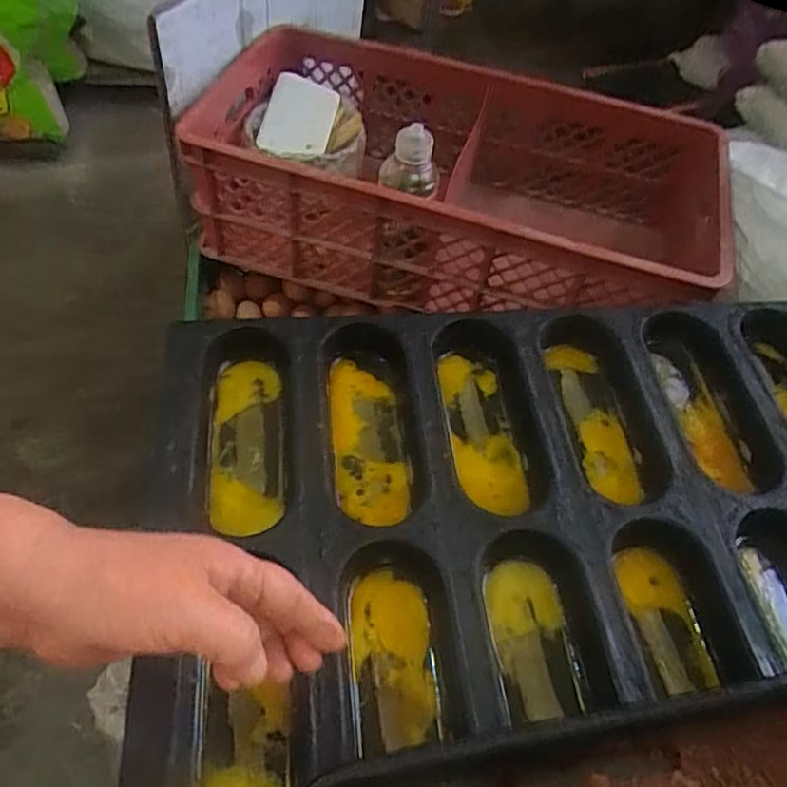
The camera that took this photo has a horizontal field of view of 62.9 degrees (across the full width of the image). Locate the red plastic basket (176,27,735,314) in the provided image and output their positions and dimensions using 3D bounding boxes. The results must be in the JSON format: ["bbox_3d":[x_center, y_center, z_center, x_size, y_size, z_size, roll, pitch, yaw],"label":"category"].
[{"bbox_3d":[0.090,-0.286,0.912,0.699,0.221,0.365,16,55,6],"label":"red plastic basket"}]

